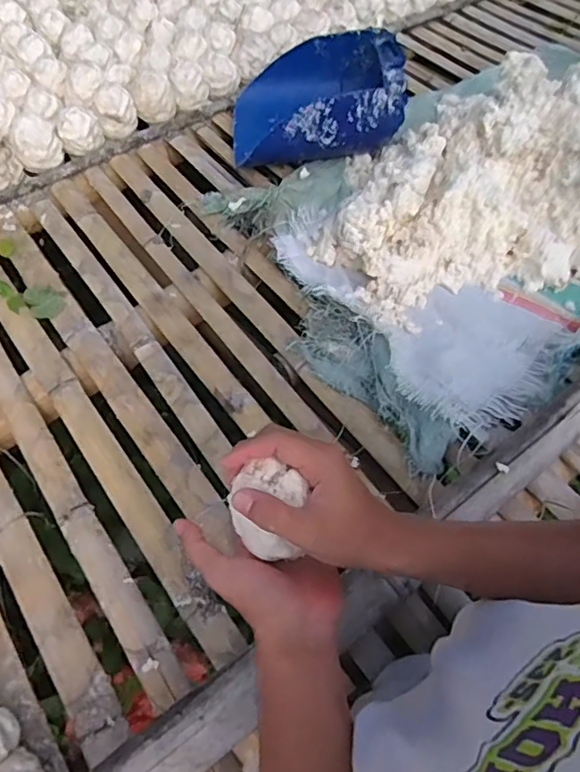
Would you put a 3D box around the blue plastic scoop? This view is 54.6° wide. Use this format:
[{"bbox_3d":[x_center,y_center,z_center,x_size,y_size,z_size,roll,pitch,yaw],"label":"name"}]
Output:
[{"bbox_3d":[0.064,-0.557,1.079,0.276,0.161,0.283,-6,60,-6],"label":"blue plastic scoop"}]

